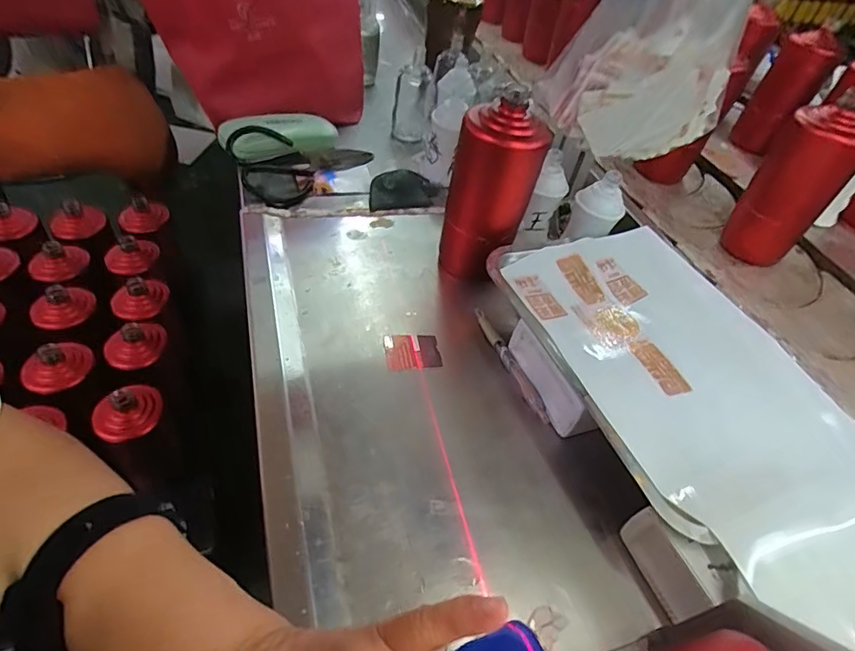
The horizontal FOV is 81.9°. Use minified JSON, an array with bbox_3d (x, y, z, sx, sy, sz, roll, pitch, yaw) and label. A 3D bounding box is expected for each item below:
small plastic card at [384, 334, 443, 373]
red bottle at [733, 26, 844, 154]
[{"bbox_3d":[-0.014,0.025,0.465,0.052,0.004,0.043,-3,50,-21],"label":"small plastic card"},{"bbox_3d":[0.595,-0.383,0.819,0.082,0.172,0.081,40,53,24],"label":"red bottle"}]

